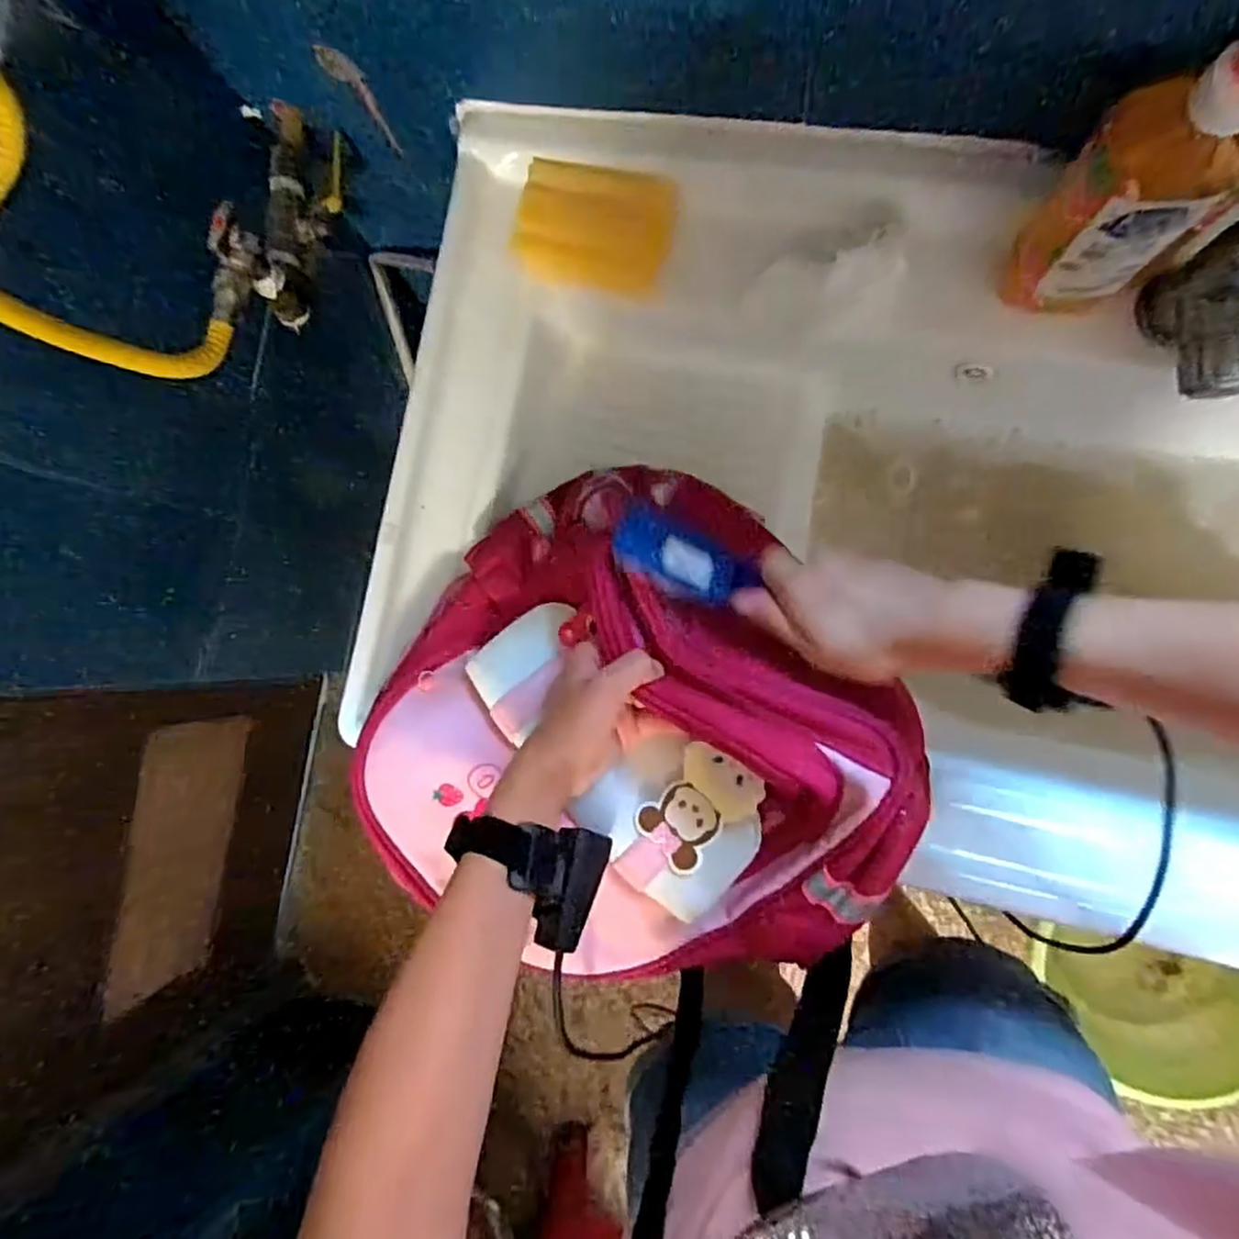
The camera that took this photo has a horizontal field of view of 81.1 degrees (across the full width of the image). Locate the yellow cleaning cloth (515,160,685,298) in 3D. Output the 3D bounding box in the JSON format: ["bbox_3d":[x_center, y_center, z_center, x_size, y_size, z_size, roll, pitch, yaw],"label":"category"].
[{"bbox_3d":[-0.018,-0.299,0.555,0.117,0.018,0.083,3,116,-11],"label":"yellow cleaning cloth"}]

